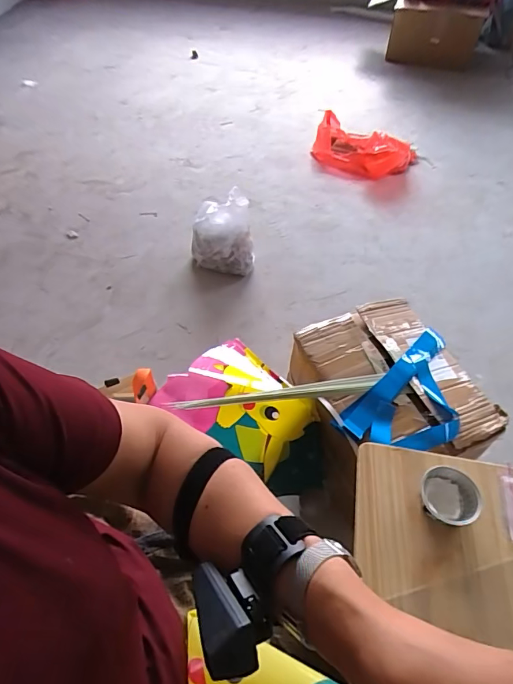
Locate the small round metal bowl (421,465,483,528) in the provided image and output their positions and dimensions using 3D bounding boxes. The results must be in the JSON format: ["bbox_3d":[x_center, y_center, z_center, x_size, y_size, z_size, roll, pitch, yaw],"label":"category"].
[{"bbox_3d":[0.281,0.225,0.630,0.077,0.043,0.077,1,53,-1],"label":"small round metal bowl"}]

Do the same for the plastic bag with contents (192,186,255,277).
[{"bbox_3d":[-0.127,-0.390,1.610,0.229,0.269,0.195,-6,54,-6],"label":"plastic bag with contents"}]

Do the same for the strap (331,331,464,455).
[{"bbox_3d":[0.369,0.121,0.959,0.385,0.054,0.198,-36,62,-25],"label":"strap"}]

